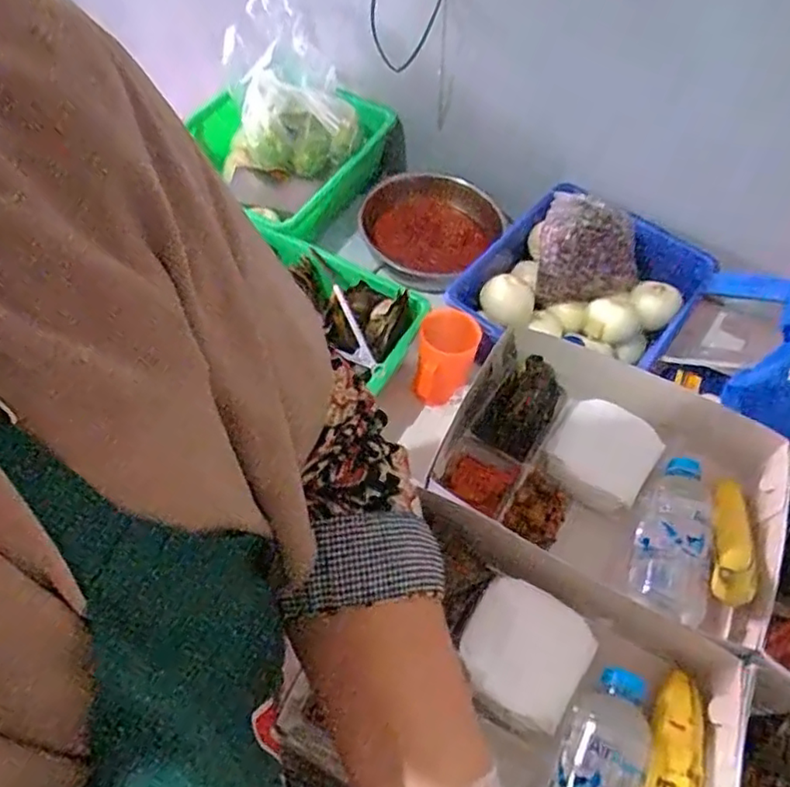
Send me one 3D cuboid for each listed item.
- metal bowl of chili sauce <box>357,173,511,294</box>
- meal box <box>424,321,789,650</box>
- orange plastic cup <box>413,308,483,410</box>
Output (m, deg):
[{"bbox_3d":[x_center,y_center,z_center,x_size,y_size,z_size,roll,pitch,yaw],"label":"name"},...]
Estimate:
[{"bbox_3d":[0.049,-0.262,1.074,0.242,0.124,0.230,2,55,-4],"label":"metal bowl of chili sauce"},{"bbox_3d":[0.188,0.077,0.559,0.287,0.073,0.216,27,57,13],"label":"meal box"},{"bbox_3d":[0.072,-0.052,0.894,0.082,0.114,0.092,16,56,6],"label":"orange plastic cup"}]

